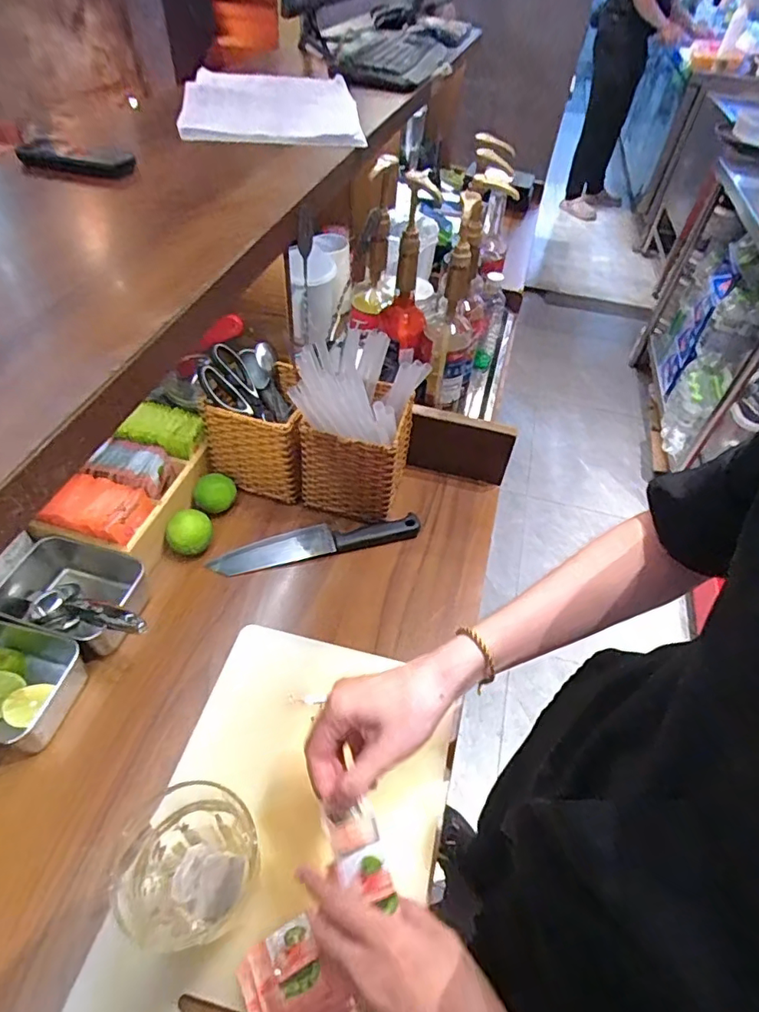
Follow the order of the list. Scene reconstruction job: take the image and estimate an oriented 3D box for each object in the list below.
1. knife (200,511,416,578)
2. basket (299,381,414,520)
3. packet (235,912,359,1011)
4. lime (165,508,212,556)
[{"bbox_3d":[-0.081,0.042,0.691,0.263,0.026,0.050,-9,51,-13],"label":"knife"},{"bbox_3d":[-0.028,-0.071,0.715,0.119,0.141,0.121,15,50,8],"label":"basket"},{"bbox_3d":[-0.067,0.367,0.402,0.066,0.030,0.076,-26,56,-25],"label":"packet"},{"bbox_3d":[-0.236,0.034,0.663,0.055,0.047,0.046,-19,53,-20],"label":"lime"}]

